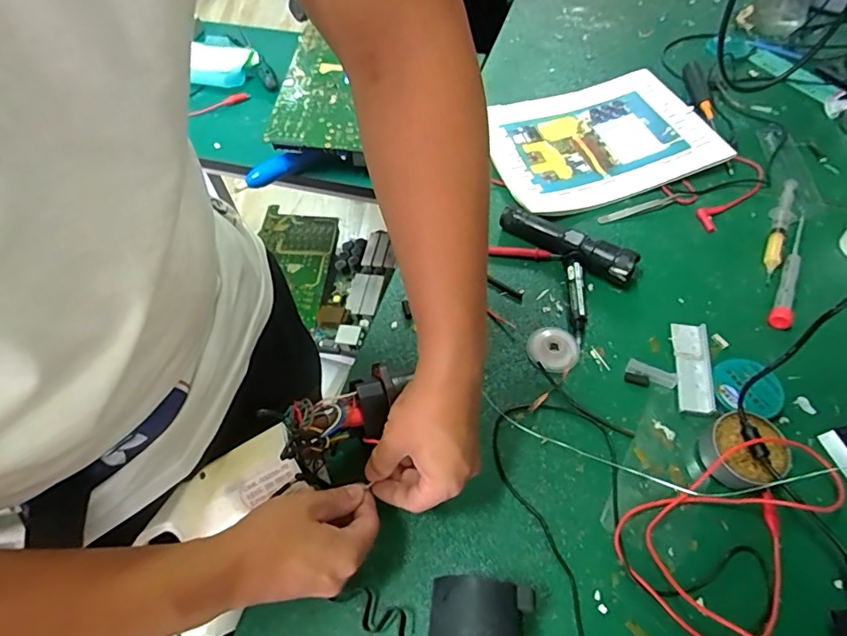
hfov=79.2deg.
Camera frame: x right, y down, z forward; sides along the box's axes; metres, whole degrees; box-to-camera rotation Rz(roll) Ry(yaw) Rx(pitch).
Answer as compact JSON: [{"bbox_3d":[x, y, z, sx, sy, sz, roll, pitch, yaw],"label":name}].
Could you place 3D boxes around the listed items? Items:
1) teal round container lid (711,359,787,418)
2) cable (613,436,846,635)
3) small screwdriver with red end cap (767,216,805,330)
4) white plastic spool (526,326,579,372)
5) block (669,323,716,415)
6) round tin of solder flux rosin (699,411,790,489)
[{"bbox_3d":[0.303,0.064,0.479,0.054,0.012,0.050,6,57,9],"label":"teal round container lid"},{"bbox_3d":[0.248,0.160,0.398,0.168,0.066,0.175,15,59,15],"label":"cable"},{"bbox_3d":[0.399,-0.054,0.557,0.019,0.017,0.156,22,61,19],"label":"small screwdriver with red end cap"},{"bbox_3d":[0.136,0.030,0.537,0.050,0.012,0.055,-2,56,4],"label":"white plastic spool"},{"bbox_3d":[0.264,0.049,0.504,0.033,0.012,0.093,6,57,9],"label":"block"},{"bbox_3d":[0.279,0.116,0.445,0.060,0.036,0.057,-2,56,4],"label":"round tin of solder flux rosin"}]

